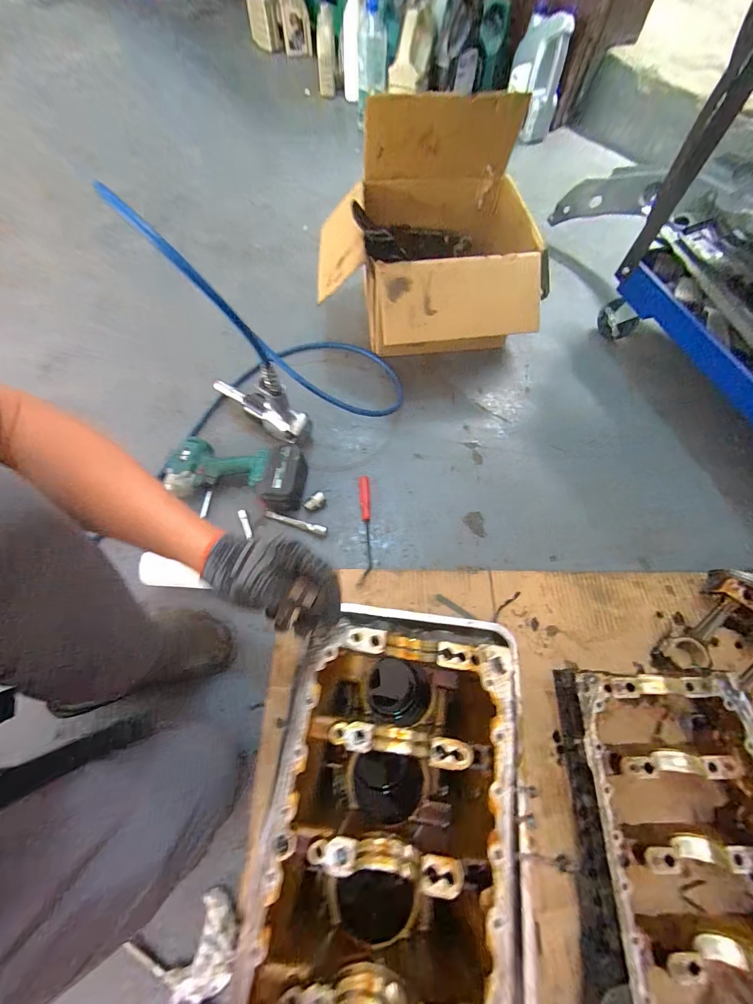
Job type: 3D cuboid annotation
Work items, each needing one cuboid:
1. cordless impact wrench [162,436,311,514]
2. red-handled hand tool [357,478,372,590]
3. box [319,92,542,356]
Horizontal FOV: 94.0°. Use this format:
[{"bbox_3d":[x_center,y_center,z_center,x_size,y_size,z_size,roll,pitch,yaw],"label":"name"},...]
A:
[{"bbox_3d":[-0.273,-0.054,0.694,0.264,0.075,0.122,8,66,2],"label":"cordless impact wrench"},{"bbox_3d":[-0.023,0.049,0.688,0.024,0.017,0.230,0,64,-2],"label":"red-handled hand tool"},{"bbox_3d":[0.111,-0.549,0.784,0.477,0.362,0.447,3,66,0],"label":"box"}]

